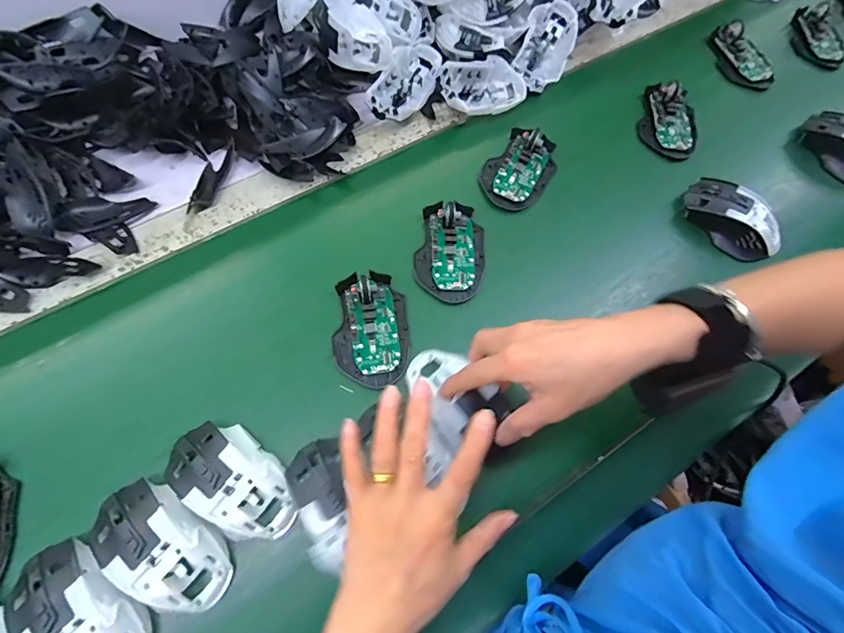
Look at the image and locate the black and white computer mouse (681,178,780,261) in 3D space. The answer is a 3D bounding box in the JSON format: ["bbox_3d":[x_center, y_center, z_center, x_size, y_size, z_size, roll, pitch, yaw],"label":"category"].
[{"bbox_3d":[0.352,-0.113,0.473,0.054,0.031,0.111,-39,76,-15],"label":"black and white computer mouse"}]

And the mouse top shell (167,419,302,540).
[{"bbox_3d":[-0.157,0.139,0.357,0.115,0.050,0.063,34,67,6],"label":"mouse top shell"}]

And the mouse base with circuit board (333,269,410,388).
[{"bbox_3d":[-0.051,0.009,0.412,0.074,0.022,0.114,-7,70,-5],"label":"mouse base with circuit board"}]

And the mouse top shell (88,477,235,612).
[{"bbox_3d":[-0.204,0.180,0.333,0.115,0.035,0.065,33,67,6],"label":"mouse top shell"}]

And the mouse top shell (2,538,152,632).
[{"bbox_3d":[-0.256,0.222,0.312,0.117,0.034,0.066,40,68,9],"label":"mouse top shell"}]

